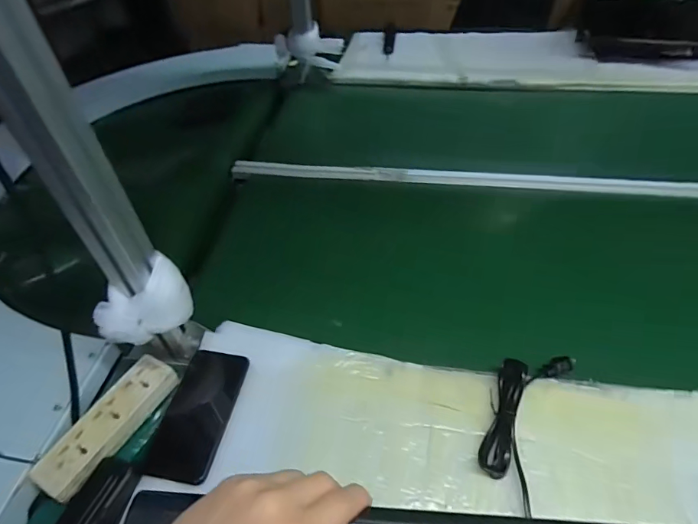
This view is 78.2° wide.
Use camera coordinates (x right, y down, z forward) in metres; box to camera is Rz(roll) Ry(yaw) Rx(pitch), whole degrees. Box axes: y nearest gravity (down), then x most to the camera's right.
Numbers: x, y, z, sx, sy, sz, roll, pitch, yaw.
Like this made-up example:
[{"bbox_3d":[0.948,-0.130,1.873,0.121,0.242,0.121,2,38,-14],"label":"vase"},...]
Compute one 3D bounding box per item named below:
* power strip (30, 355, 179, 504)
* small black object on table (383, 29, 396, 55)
[{"bbox_3d":[-0.279,0.184,0.499,0.054,0.024,0.164,21,53,22],"label":"power strip"},{"bbox_3d":[0.125,-0.678,1.320,0.032,0.021,0.168,2,48,6],"label":"small black object on table"}]

